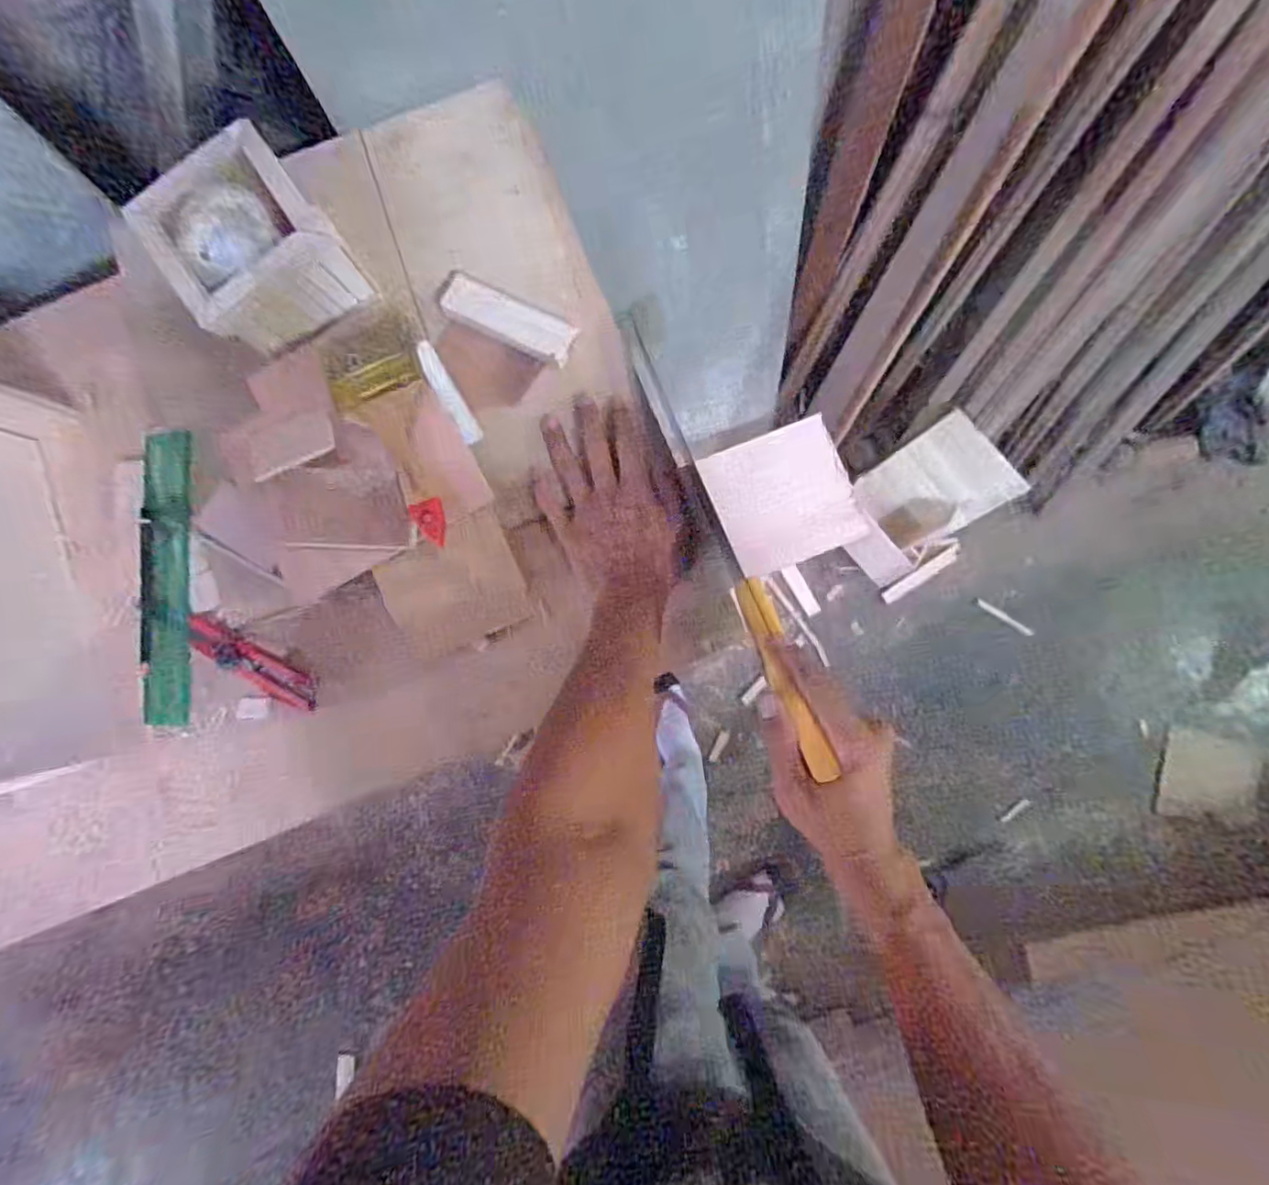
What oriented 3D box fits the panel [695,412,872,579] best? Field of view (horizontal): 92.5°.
[{"bbox_3d":[0.129,-0.081,0.525,0.111,0.010,0.113,-23,98,10],"label":"panel"}]

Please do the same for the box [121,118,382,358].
[{"bbox_3d":[-0.292,-0.262,0.474,0.117,0.096,0.116,-38,86,-1],"label":"box"}]

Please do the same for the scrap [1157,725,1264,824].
[{"bbox_3d":[1.158,0.368,1.218,0.158,0.013,0.175,9,87,19],"label":"scrap"}]

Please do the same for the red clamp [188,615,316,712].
[{"bbox_3d":[-0.331,0.059,0.523,0.130,0.008,0.031,28,87,4],"label":"red clamp"}]

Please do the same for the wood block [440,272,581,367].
[{"bbox_3d":[-0.108,-0.235,0.520,0.123,0.014,0.038,28,87,4],"label":"wood block"}]

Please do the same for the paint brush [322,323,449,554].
[{"bbox_3d":[-0.190,-0.124,0.468,0.070,0.026,0.182,-17,86,1],"label":"paint brush"}]

